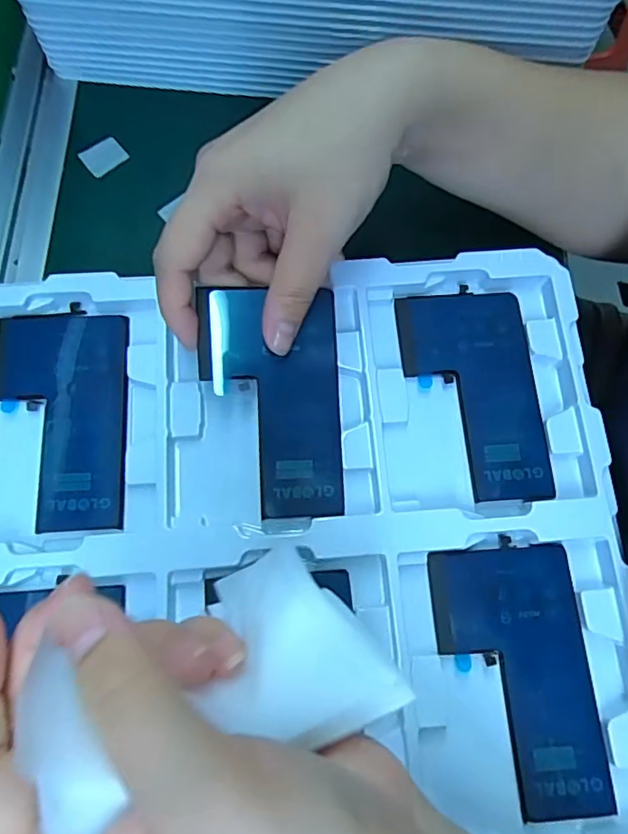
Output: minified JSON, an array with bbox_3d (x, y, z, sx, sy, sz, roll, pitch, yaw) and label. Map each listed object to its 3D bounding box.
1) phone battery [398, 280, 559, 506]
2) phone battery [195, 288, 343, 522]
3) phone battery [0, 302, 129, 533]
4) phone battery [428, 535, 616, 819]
[{"bbox_3d":[0.081,-0.013,0.275,0.064,0.004,0.109,-6,74,-1],"label":"phone battery"},{"bbox_3d":[-0.019,-0.006,0.256,0.064,0.007,0.105,-3,87,-9],"label":"phone battery"},{"bbox_3d":[-0.125,0.000,0.267,0.064,0.004,0.109,-4,74,0],"label":"phone battery"},{"bbox_3d":[0.089,0.112,0.239,0.064,0.007,0.107,-4,74,0],"label":"phone battery"}]

